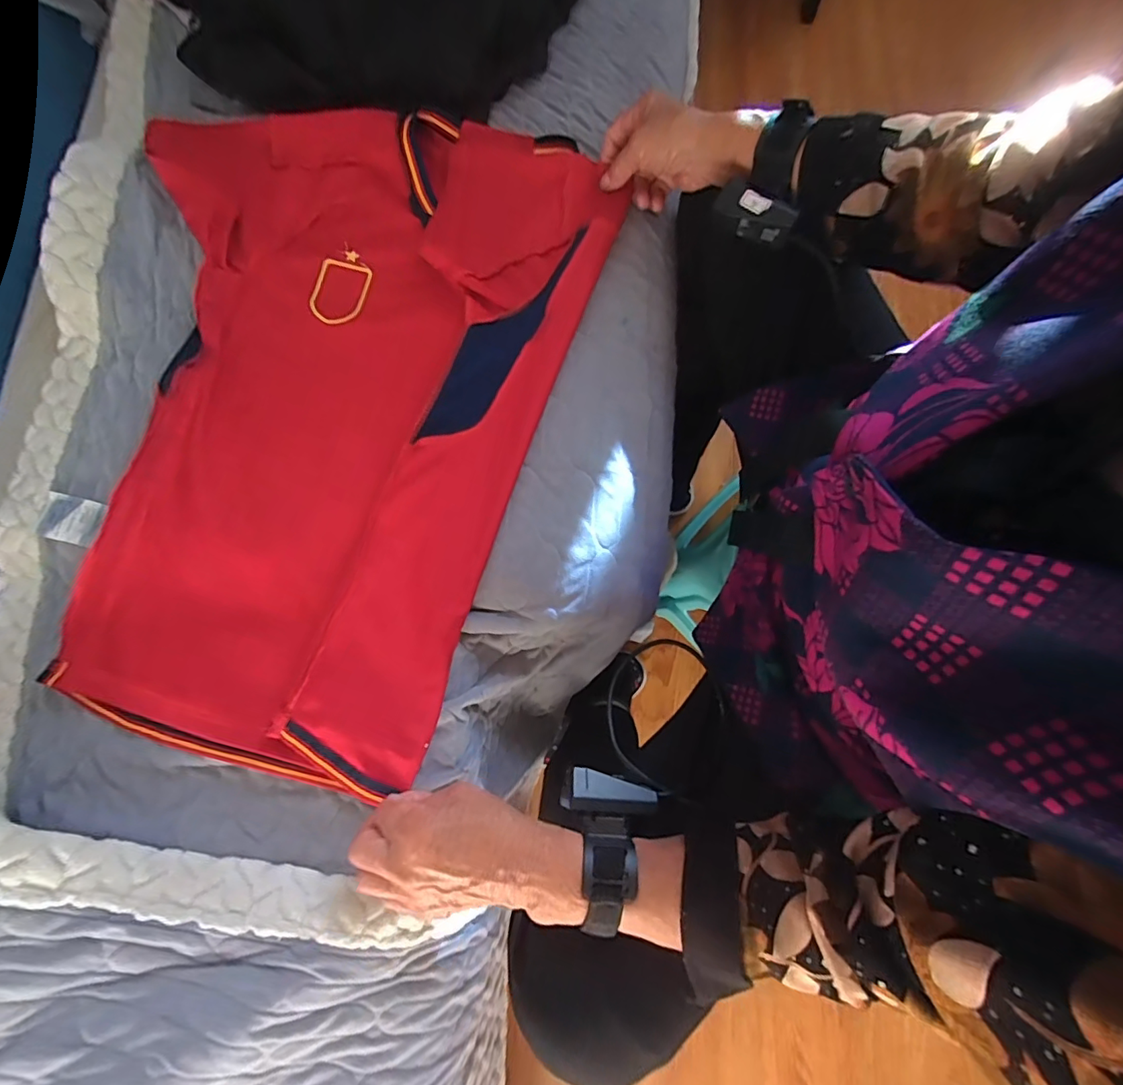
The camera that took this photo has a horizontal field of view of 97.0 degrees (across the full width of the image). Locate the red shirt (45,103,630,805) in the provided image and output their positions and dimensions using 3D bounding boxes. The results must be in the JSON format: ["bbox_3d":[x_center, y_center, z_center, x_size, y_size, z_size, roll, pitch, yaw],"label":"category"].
[{"bbox_3d":[-0.226,-0.136,0.458,0.399,0.030,0.621,19,80,3],"label":"red shirt"}]

